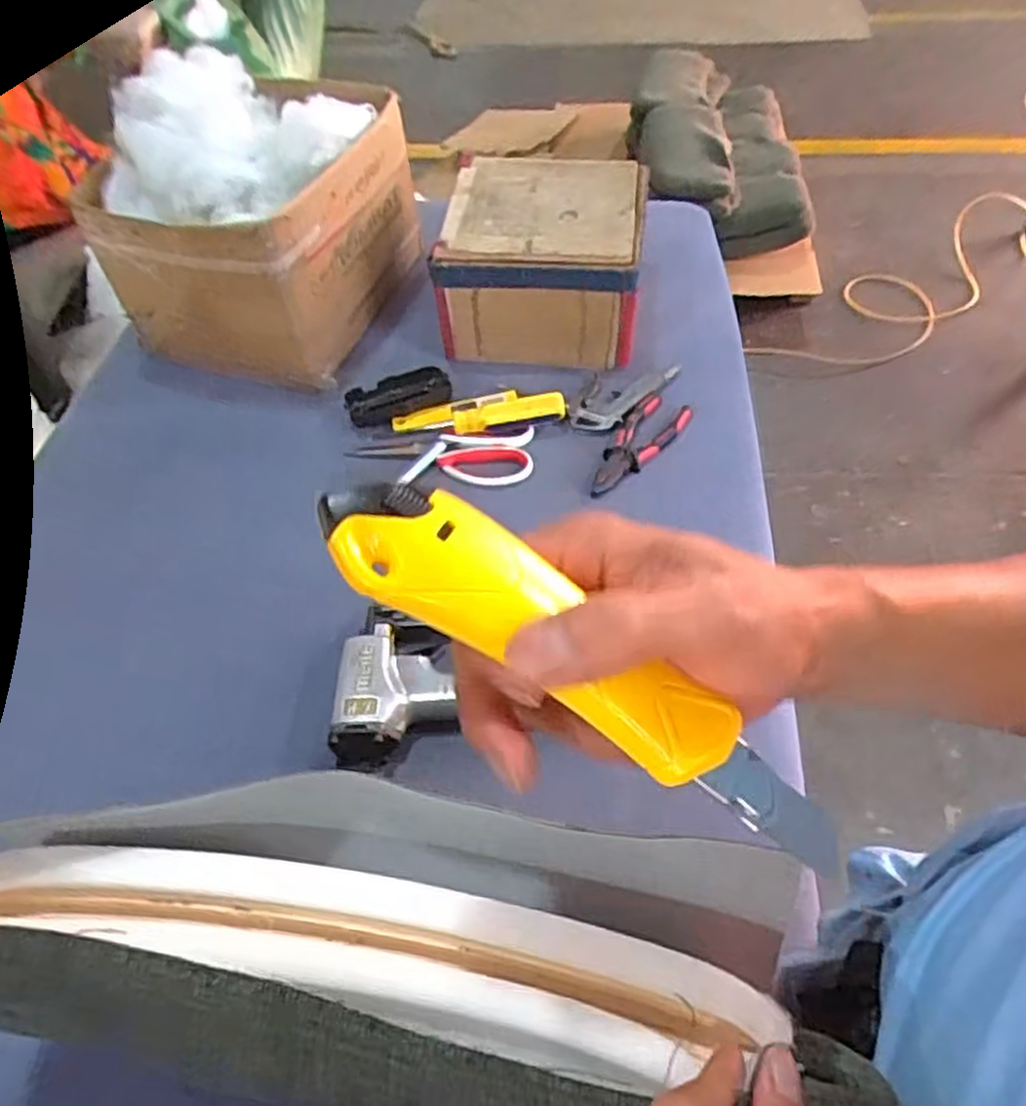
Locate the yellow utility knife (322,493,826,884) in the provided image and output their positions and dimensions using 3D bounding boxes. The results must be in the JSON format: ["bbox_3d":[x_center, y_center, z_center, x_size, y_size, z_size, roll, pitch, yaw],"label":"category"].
[{"bbox_3d":[0.025,0.033,0.222,0.176,0.015,0.034,35,55,-11],"label":"yellow utility knife"}]

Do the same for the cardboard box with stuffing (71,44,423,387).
[{"bbox_3d":[-0.276,-0.374,0.851,0.240,0.216,0.292,14,54,15],"label":"cardboard box with stuffing"}]

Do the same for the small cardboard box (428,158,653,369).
[{"bbox_3d":[0.037,-0.327,0.857,0.213,0.129,0.207,4,51,7],"label":"small cardboard box"}]

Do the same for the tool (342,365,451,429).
[{"bbox_3d":[-0.122,-0.167,0.813,0.108,0.020,0.057,-18,52,-10],"label":"tool"}]

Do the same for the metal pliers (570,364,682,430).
[{"bbox_3d":[0.112,-0.174,0.810,0.139,0.015,0.065,-37,57,-23],"label":"metal pliers"}]

